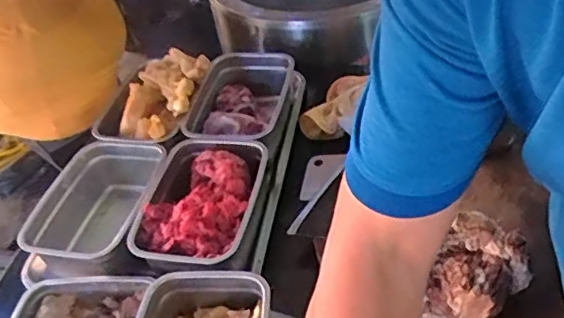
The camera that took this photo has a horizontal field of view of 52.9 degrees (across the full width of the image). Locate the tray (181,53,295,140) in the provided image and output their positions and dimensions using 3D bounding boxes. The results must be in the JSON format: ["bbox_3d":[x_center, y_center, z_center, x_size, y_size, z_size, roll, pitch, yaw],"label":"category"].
[{"bbox_3d":[-0.062,-0.091,0.916,0.138,0.080,0.206,4,46,16],"label":"tray"}]

